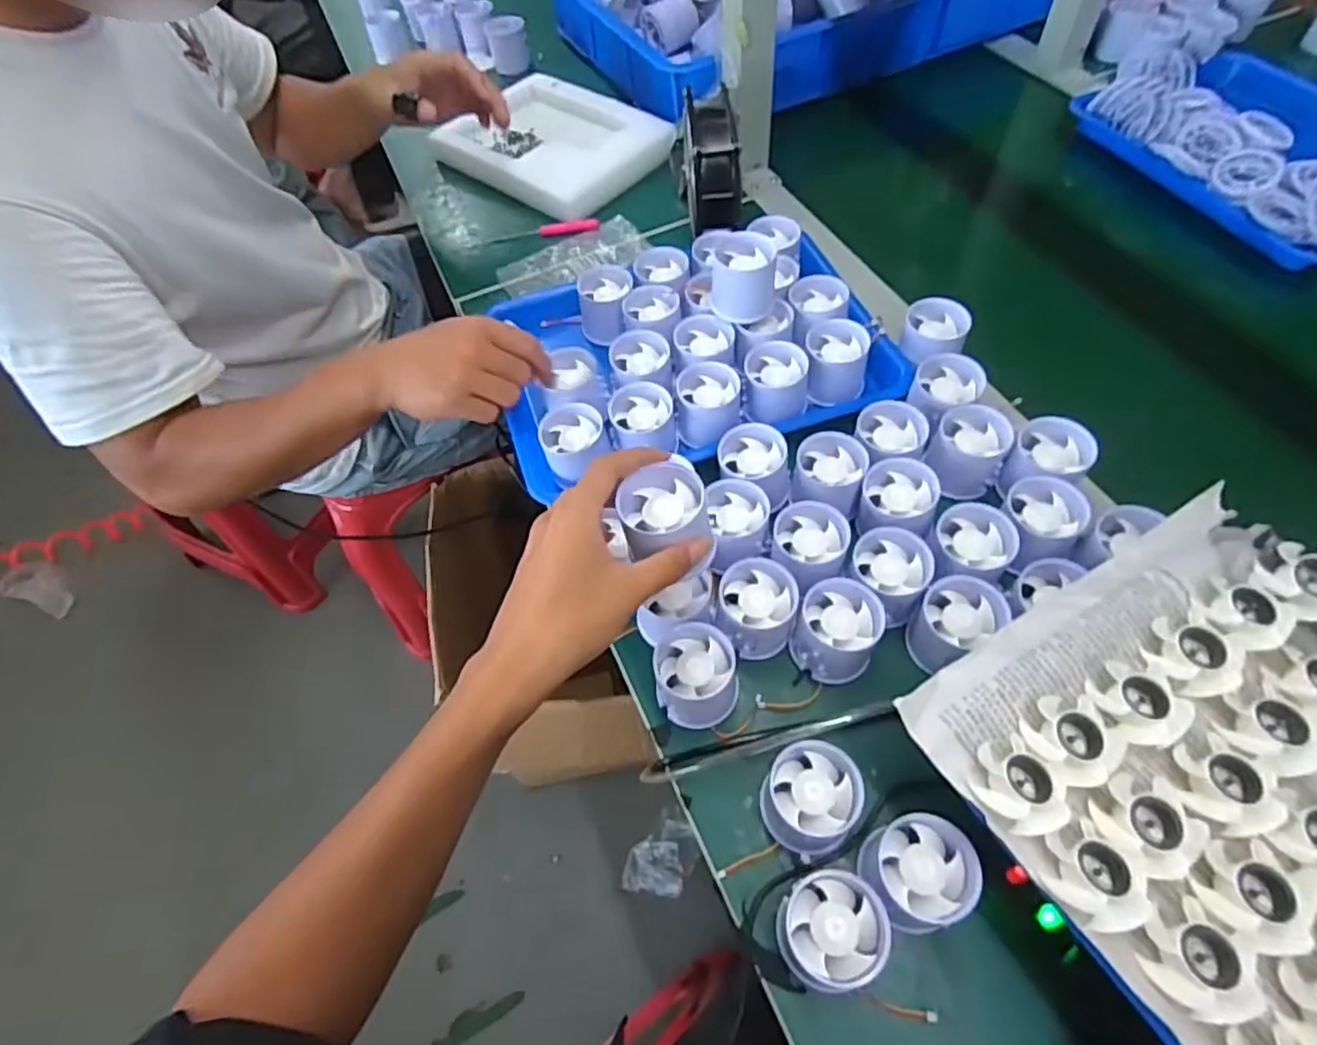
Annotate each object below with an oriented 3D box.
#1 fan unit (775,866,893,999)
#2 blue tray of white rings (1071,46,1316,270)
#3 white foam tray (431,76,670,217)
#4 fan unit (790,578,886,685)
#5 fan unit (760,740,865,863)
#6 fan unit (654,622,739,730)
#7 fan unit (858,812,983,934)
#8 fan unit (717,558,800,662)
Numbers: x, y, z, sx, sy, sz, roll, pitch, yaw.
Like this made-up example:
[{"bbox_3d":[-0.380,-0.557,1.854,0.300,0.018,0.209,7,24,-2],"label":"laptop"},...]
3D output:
[{"bbox_3d":[0.093,0.221,0.365,0.054,0.042,0.053,-2,58,3],"label":"fan unit"},{"bbox_3d":[0.631,-0.395,0.709,0.234,0.047,0.365,-21,59,-9],"label":"blue tray of white rings"},{"bbox_3d":[-0.125,-0.459,0.812,0.267,0.030,0.183,36,67,24],"label":"white foam tray"},{"bbox_3d":[0.118,0.073,0.450,0.052,0.044,0.056,-2,58,3],"label":"fan unit"},{"bbox_3d":[0.090,0.164,0.401,0.053,0.037,0.056,-2,58,3],"label":"fan unit"},{"bbox_3d":[0.026,0.103,0.446,0.055,0.051,0.054,0,58,5],"label":"fan unit"},{"bbox_3d":[0.144,0.193,0.375,0.058,0.040,0.052,-23,59,-10],"label":"fan unit"},{"bbox_3d":[0.068,0.060,0.464,0.052,0.046,0.056,5,58,8],"label":"fan unit"}]

